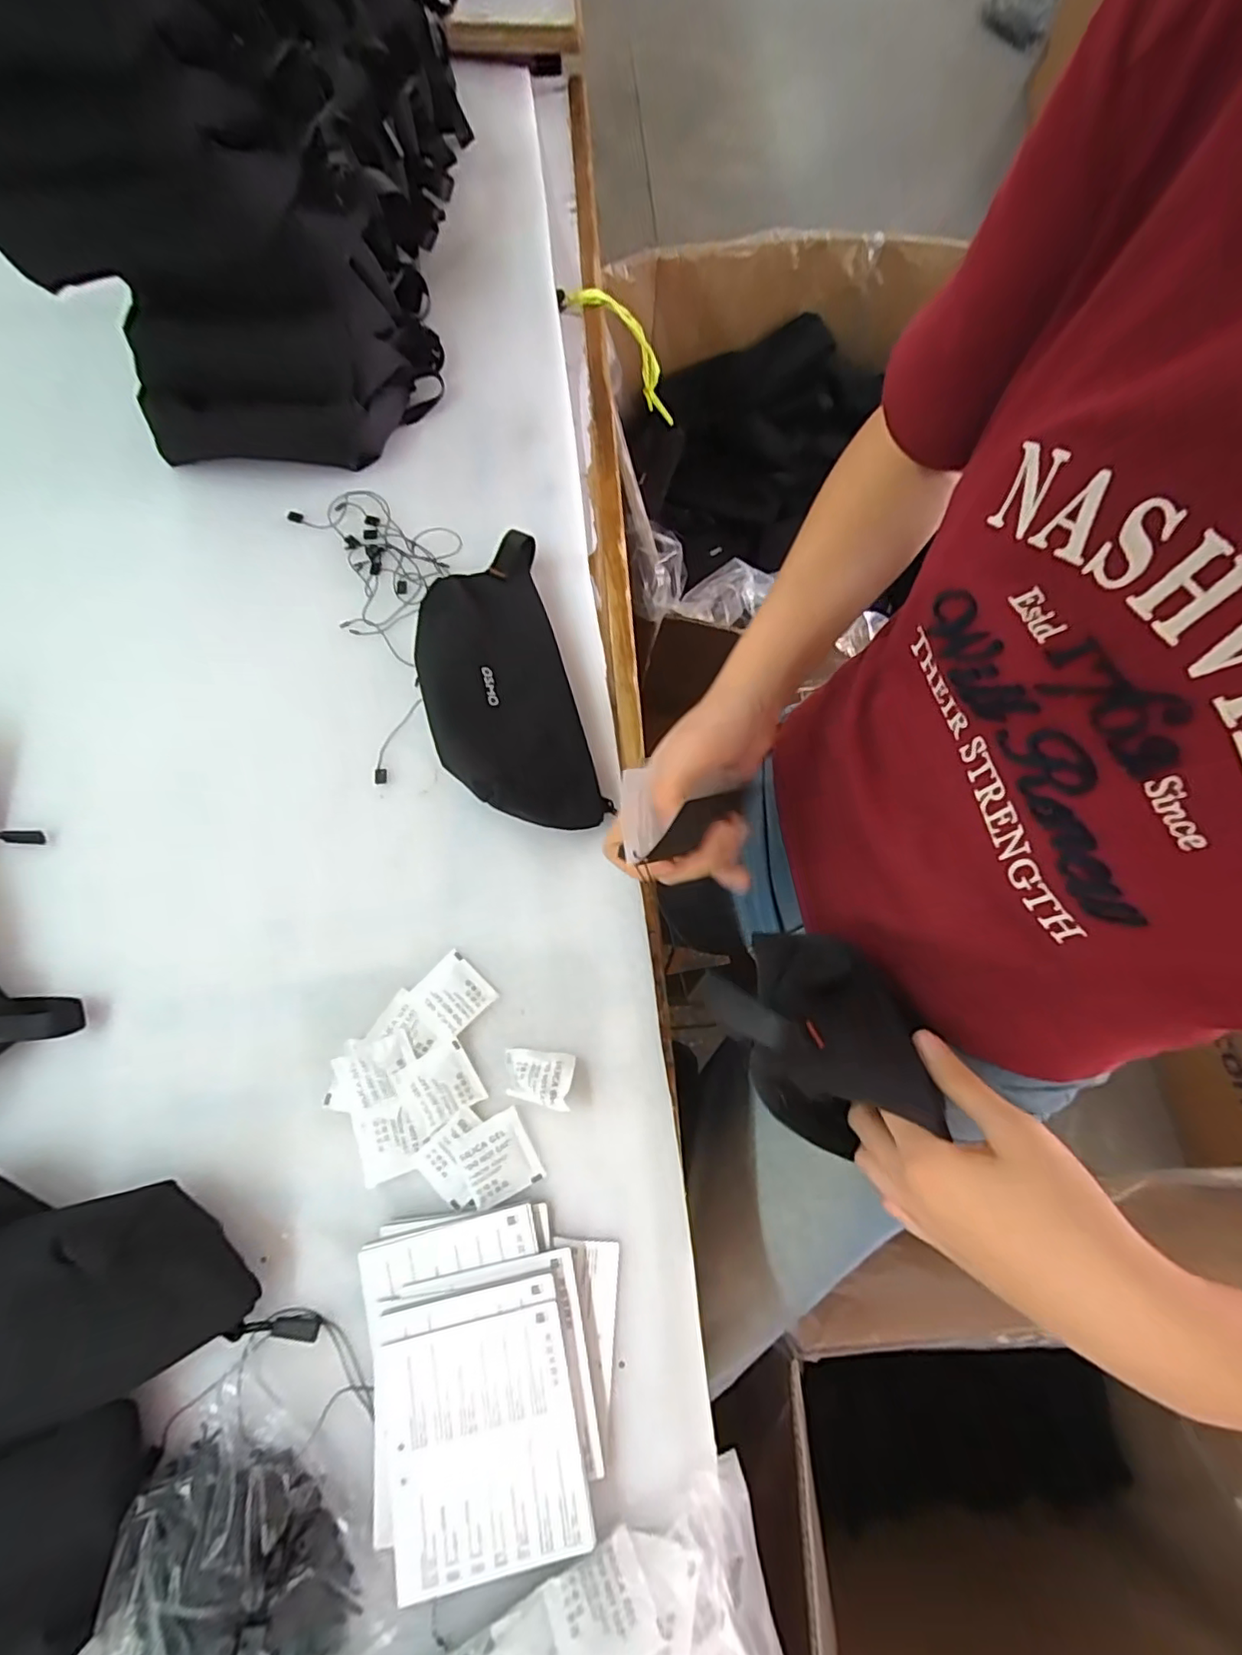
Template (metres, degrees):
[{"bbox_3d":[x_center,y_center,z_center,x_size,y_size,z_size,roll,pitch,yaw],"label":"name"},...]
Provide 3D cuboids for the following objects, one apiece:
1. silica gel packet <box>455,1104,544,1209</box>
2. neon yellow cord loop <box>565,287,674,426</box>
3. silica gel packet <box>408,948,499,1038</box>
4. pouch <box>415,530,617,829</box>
[{"bbox_3d":[-0.070,0.187,0.331,0.039,0.008,0.041,-25,77,-10],"label":"silica gel packet"},{"bbox_3d":[0.011,-0.461,0.572,0.037,0.158,0.028,-21,72,29],"label":"neon yellow cord loop"},{"bbox_3d":[-0.102,0.100,0.355,0.038,0.005,0.039,-43,80,-13],"label":"silica gel packet"},{"bbox_3d":[-0.080,-0.096,0.388,0.094,0.044,0.212,-18,73,-2],"label":"pouch"}]

